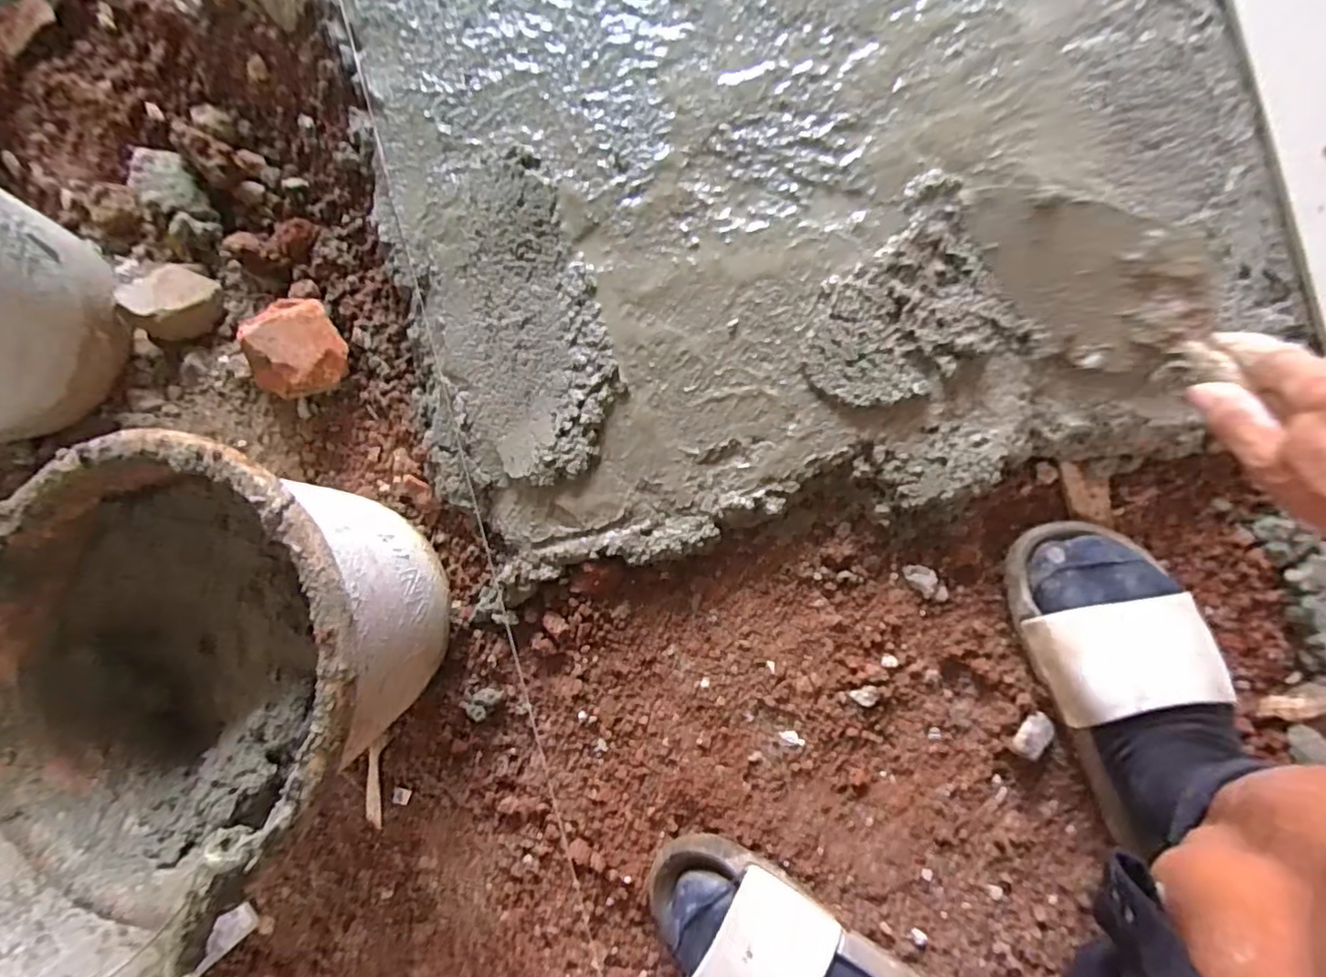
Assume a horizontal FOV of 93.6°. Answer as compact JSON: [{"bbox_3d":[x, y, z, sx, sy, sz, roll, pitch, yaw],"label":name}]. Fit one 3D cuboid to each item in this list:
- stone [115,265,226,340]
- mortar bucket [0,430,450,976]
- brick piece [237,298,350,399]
[{"bbox_3d":[-0.424,-0.160,0.536,0.057,0.051,0.065,19,94,5],"label":"stone"},{"bbox_3d":[-0.289,0.112,0.435,0.244,0.191,0.289,22,94,5],"label":"mortar bucket"},{"bbox_3d":[-0.316,-0.121,0.527,0.073,0.039,0.076,0,92,6],"label":"brick piece"}]

